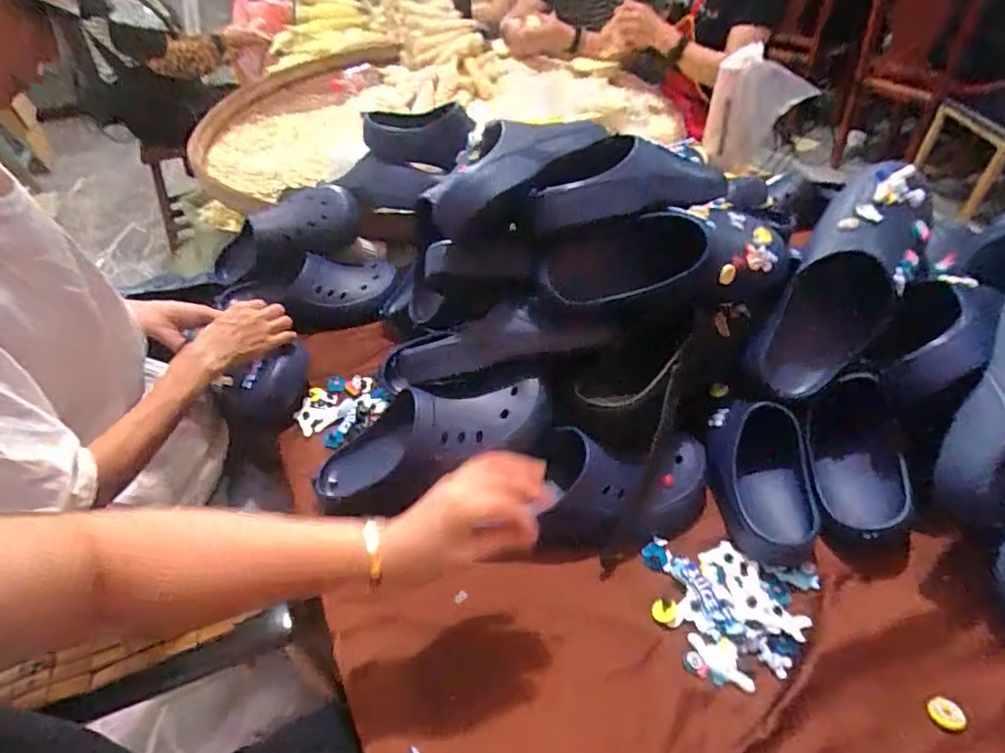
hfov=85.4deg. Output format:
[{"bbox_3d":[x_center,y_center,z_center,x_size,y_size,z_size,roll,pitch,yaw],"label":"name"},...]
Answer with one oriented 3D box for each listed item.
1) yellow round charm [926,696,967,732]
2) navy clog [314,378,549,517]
[{"bbox_3d":[0.375,0.284,0.460,0.023,0.013,0.024,-3,45,3],"label":"yellow round charm"},{"bbox_3d":[-0.076,0.067,0.605,0.263,0.084,0.090,-23,45,8],"label":"navy clog"}]

